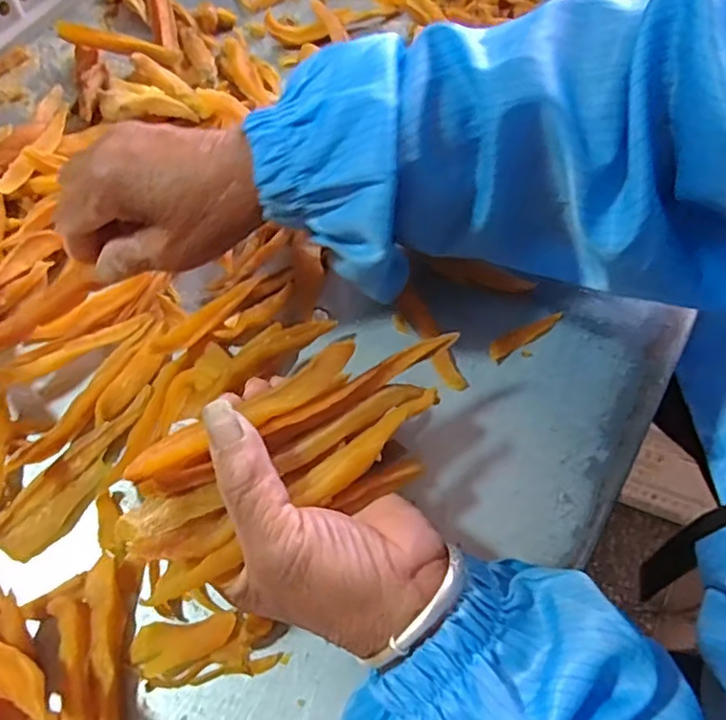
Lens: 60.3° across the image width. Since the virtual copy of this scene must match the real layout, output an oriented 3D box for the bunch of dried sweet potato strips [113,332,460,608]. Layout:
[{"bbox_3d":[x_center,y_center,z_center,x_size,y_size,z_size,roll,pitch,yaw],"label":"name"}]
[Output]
[{"bbox_3d":[-0.025,0.040,0.283,0.168,0.033,0.062,-30,65,-22],"label":"bunch of dried sweet potato strips"}]

